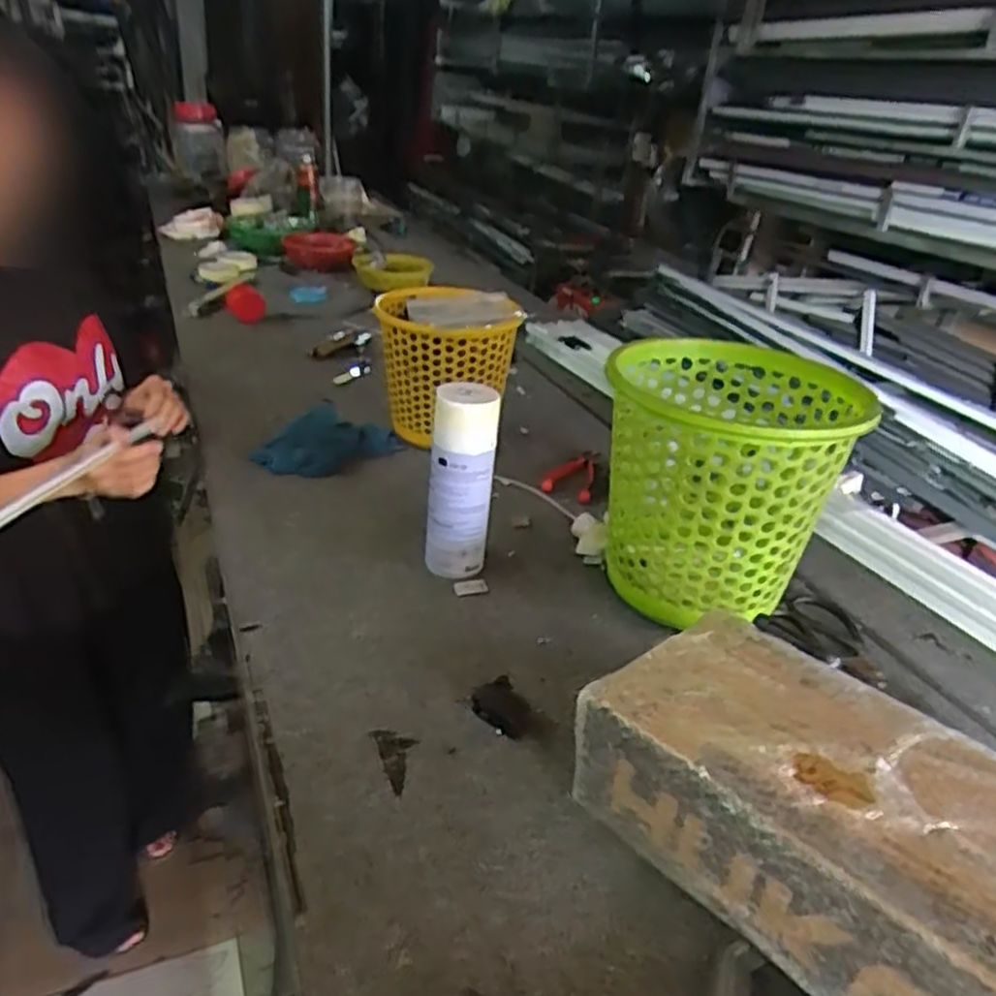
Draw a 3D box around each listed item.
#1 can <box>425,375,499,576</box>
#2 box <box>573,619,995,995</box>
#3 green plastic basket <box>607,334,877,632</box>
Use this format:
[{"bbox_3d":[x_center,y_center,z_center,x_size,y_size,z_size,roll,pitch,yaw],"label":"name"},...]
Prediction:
[{"bbox_3d":[-0.039,-0.014,0.782,0.062,0.197,0.056,3,29,-8],"label":"can"},{"bbox_3d":[0.232,0.209,0.465,0.171,0.103,0.369,-20,39,-38],"label":"box"},{"bbox_3d":[0.216,-0.011,0.783,0.219,0.237,0.256,17,31,19],"label":"green plastic basket"}]

